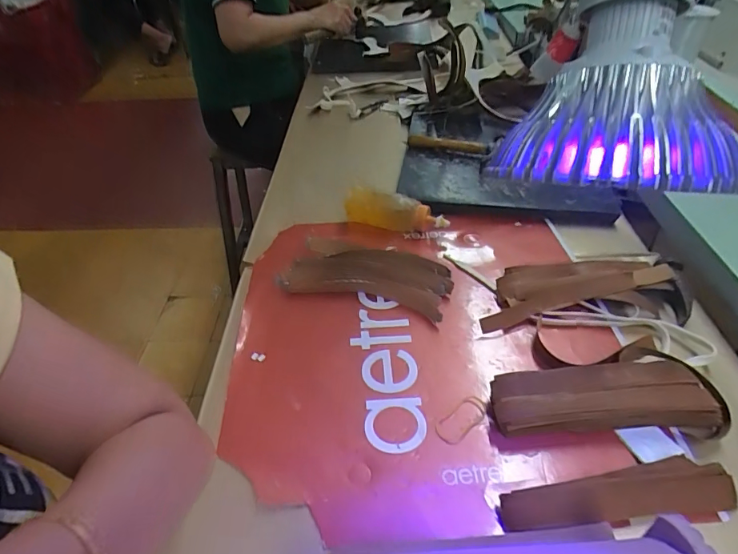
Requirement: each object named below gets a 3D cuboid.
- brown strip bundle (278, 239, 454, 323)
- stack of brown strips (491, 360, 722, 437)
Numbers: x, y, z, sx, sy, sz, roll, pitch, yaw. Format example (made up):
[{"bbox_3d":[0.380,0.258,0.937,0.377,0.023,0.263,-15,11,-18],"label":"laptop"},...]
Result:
[{"bbox_3d":[0.000,-0.001,0.538,0.191,0.030,0.081,12,45,15],"label":"brown strip bundle"},{"bbox_3d":[0.208,0.112,0.399,0.194,0.035,0.061,-3,43,0],"label":"stack of brown strips"}]

